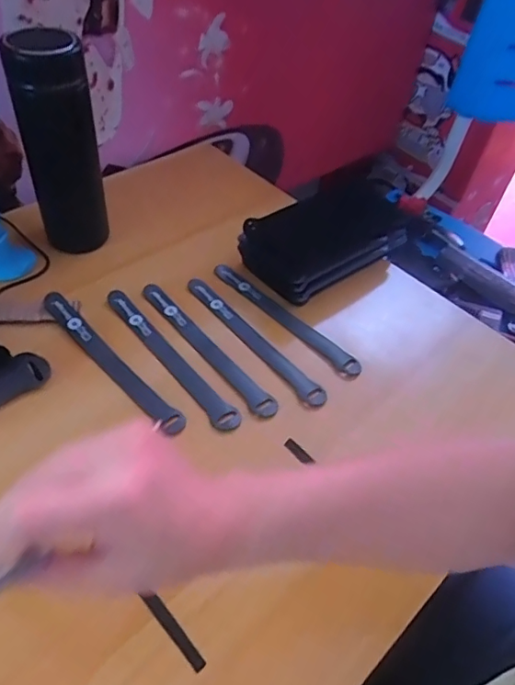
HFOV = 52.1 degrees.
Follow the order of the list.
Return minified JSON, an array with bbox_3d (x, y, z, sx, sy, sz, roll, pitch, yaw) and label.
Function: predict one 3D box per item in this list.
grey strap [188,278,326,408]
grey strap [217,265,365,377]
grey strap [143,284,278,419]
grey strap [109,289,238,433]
[{"bbox_3d":[-0.007,-0.006,0.521,0.021,0.005,0.195,-30,56,-29],"label":"grey strap"},{"bbox_3d":[0.027,-0.026,0.543,0.021,0.009,0.194,-34,58,-31],"label":"grey strap"},{"bbox_3d":[-0.050,0.000,0.508,0.023,0.004,0.194,-29,56,-28],"label":"grey strap"},{"bbox_3d":[-0.084,0.010,0.495,0.022,0.004,0.197,-30,56,-29],"label":"grey strap"}]

